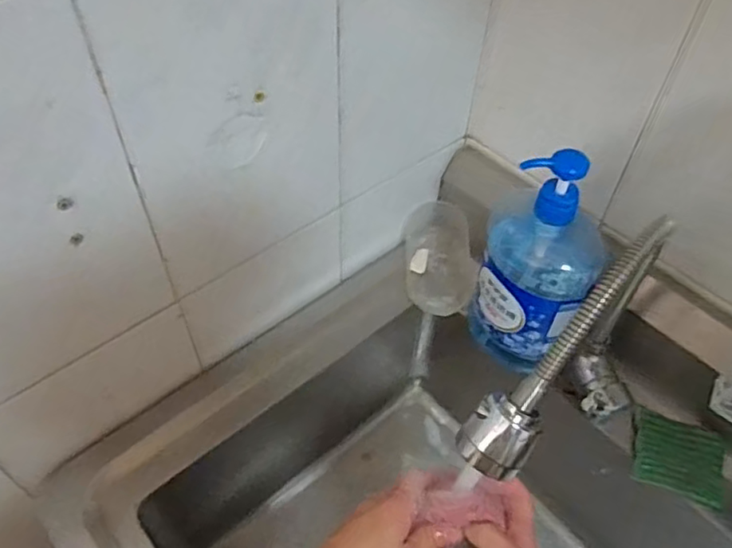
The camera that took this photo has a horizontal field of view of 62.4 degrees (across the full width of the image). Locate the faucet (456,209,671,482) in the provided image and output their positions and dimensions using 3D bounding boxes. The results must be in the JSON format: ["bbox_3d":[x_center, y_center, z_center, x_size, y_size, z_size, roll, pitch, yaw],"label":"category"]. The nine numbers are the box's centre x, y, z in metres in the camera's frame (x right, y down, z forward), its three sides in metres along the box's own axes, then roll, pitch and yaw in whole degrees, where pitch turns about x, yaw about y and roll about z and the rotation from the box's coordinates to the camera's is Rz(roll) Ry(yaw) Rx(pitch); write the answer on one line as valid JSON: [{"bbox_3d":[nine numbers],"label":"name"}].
[{"bbox_3d":[0.166,0.085,0.488,0.240,0.256,0.063,-36,60,-27],"label":"faucet"}]

